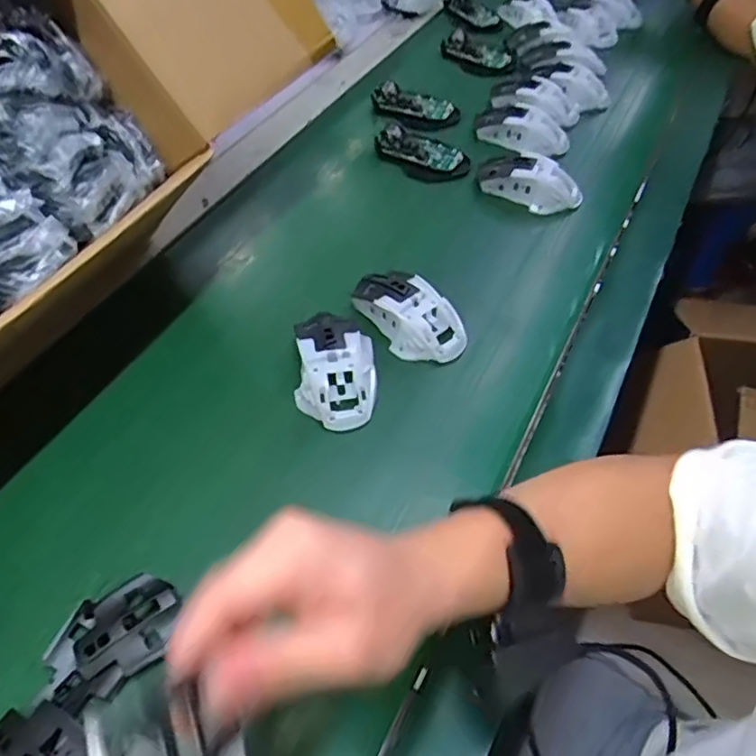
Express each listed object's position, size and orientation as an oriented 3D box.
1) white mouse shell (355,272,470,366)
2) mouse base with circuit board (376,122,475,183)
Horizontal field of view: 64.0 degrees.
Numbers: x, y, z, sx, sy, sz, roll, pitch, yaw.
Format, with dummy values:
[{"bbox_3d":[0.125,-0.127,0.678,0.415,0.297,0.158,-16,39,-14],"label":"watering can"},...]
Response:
[{"bbox_3d":[0.024,-0.060,0.533,0.115,0.031,0.059,38,63,25],"label":"white mouse shell"},{"bbox_3d":[0.054,-0.263,0.706,0.112,0.031,0.055,26,58,18],"label":"mouse base with circuit board"}]

